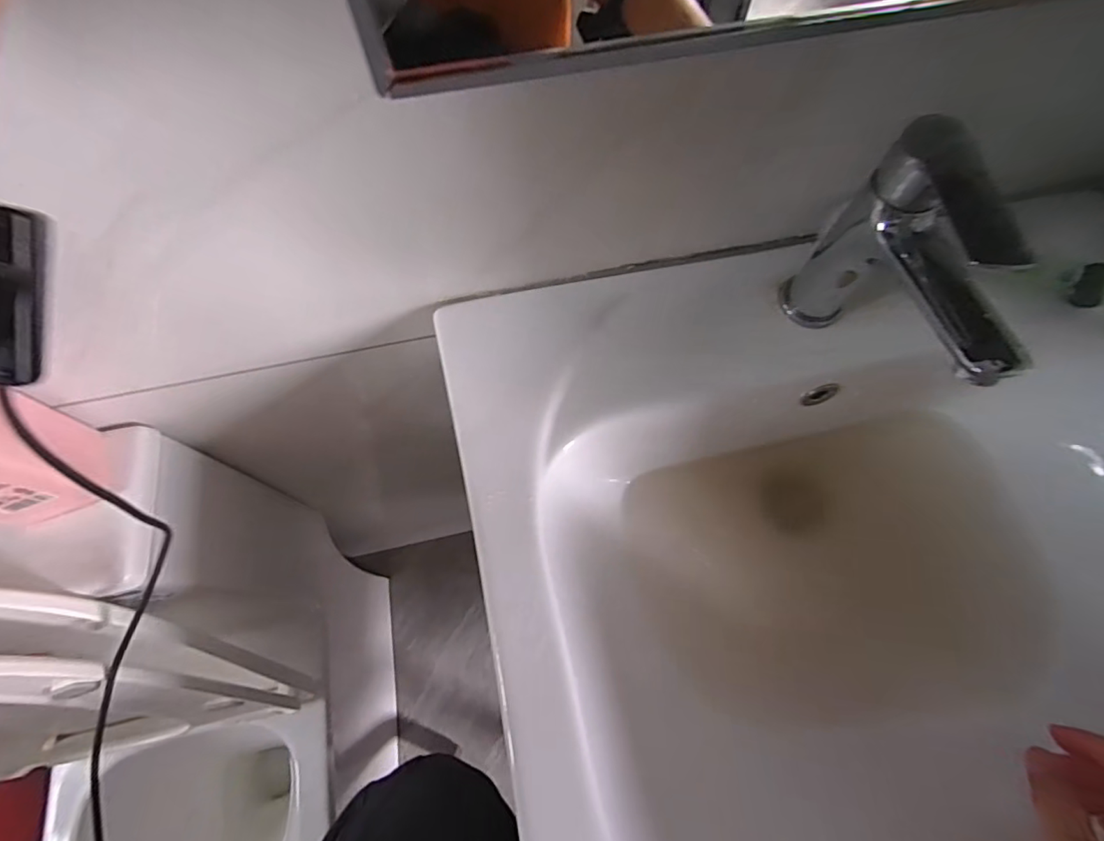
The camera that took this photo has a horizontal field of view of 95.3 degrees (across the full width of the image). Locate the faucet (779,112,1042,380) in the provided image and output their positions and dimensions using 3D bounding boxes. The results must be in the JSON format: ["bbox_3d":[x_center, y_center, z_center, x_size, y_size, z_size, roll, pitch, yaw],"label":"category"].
[{"bbox_3d":[0.218,-0.078,0.318,0.045,0.169,0.147,-10,67,-5],"label":"faucet"}]

